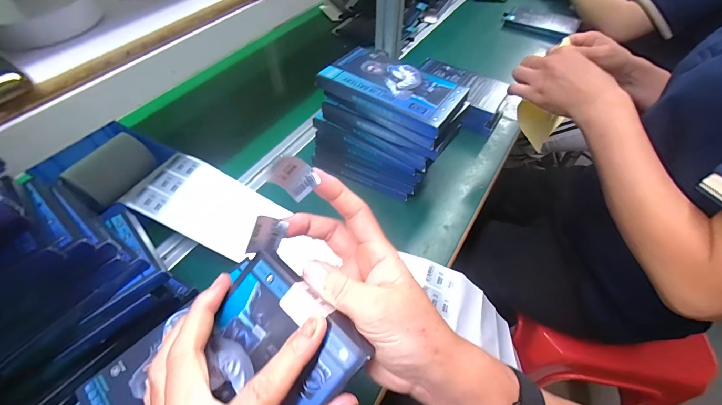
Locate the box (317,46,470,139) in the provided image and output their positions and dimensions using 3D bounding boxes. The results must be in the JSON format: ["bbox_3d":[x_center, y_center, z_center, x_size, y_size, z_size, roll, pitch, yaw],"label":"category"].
[{"bbox_3d":[0.038,-0.139,0.400,0.163,0.024,0.095,25,56,19],"label":"box"}]

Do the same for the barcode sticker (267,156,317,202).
[{"bbox_3d":[-0.047,-0.018,0.233,0.028,0.032,0.008,-35,25,22],"label":"barcode sticker"}]

